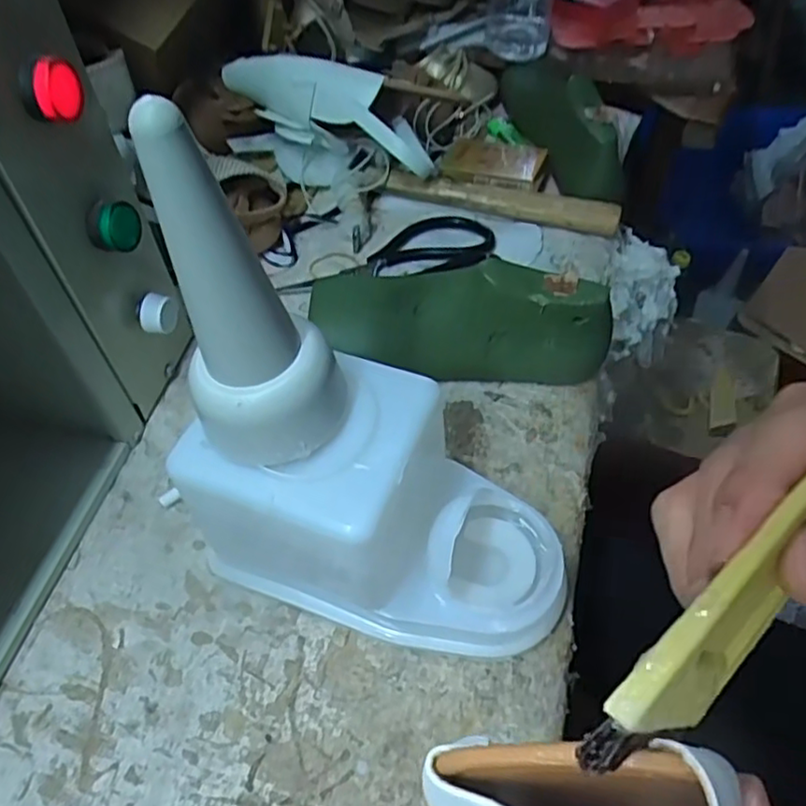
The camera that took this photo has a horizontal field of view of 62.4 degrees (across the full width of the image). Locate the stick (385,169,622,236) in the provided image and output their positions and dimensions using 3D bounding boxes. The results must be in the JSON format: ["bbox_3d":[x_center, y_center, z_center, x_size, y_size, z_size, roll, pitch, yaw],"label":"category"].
[{"bbox_3d":[0.086,-0.182,0.587,0.204,0.025,0.024,15,55,13],"label":"stick"}]

